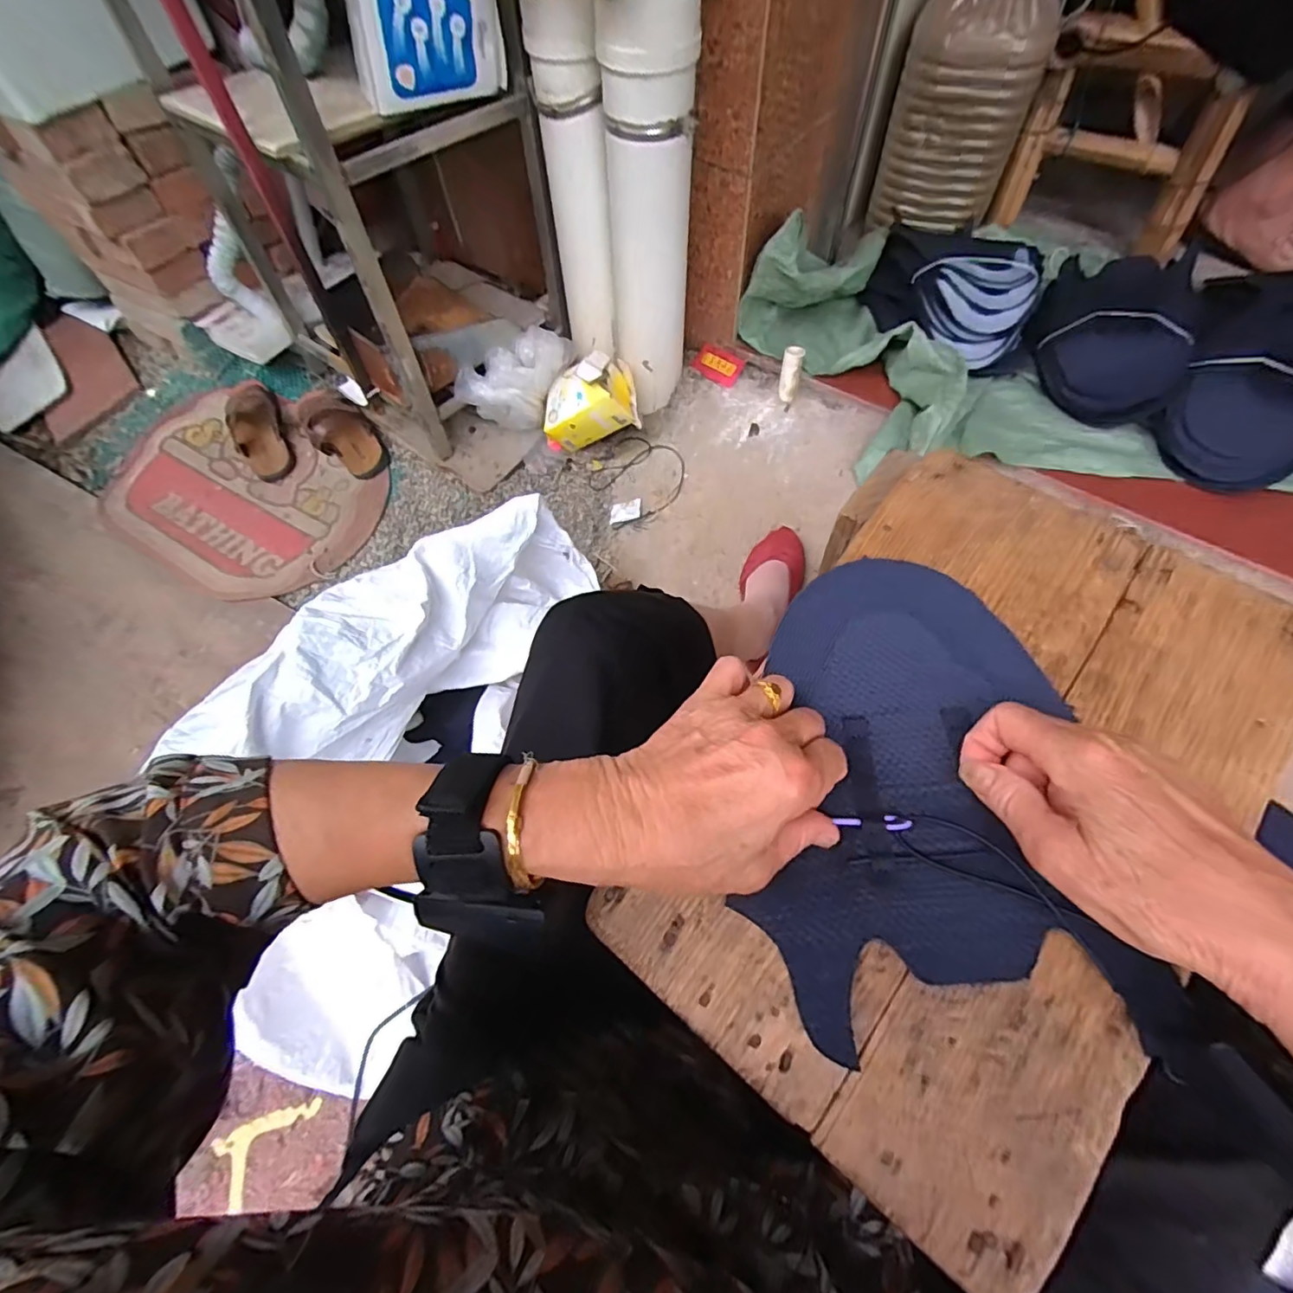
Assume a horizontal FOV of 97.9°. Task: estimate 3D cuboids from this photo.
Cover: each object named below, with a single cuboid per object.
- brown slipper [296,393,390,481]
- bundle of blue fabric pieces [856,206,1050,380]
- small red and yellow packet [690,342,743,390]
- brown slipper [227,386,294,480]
[{"bbox_3d":[-0.569,-0.407,1.039,0.107,0.082,0.228,-37,67,-15],"label":"brown slipper"},{"bbox_3d":[0.486,-0.567,0.890,0.265,0.108,0.217,22,66,13],"label":"bundle of blue fabric pieces"},{"bbox_3d":[0.122,-0.493,0.987,0.091,0.018,0.049,36,105,17],"label":"small red and yellow packet"},{"bbox_3d":[-0.744,-0.415,1.081,0.100,0.049,0.223,-28,65,-11],"label":"brown slipper"}]

